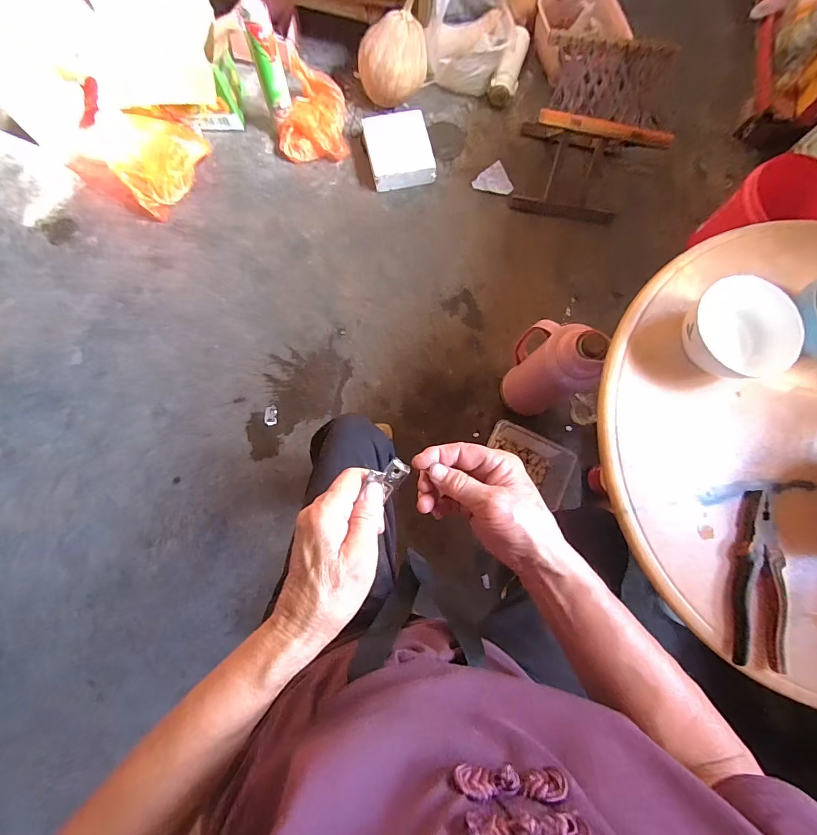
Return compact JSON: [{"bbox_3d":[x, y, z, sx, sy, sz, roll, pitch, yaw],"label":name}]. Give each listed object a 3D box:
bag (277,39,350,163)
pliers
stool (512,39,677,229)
[{"bbox_3d":[-0.262,-0.825,1.067,0.185,0.113,0.206,-3,83,-4],"label":"bag"},{"bbox_3d":[0.411,0.186,0.460,0.058,0.017,0.194,9,80,-2],"label":"pliers"},{"bbox_3d":[0.434,-0.686,0.974,0.270,0.286,0.244,12,82,-2],"label":"stool"}]

